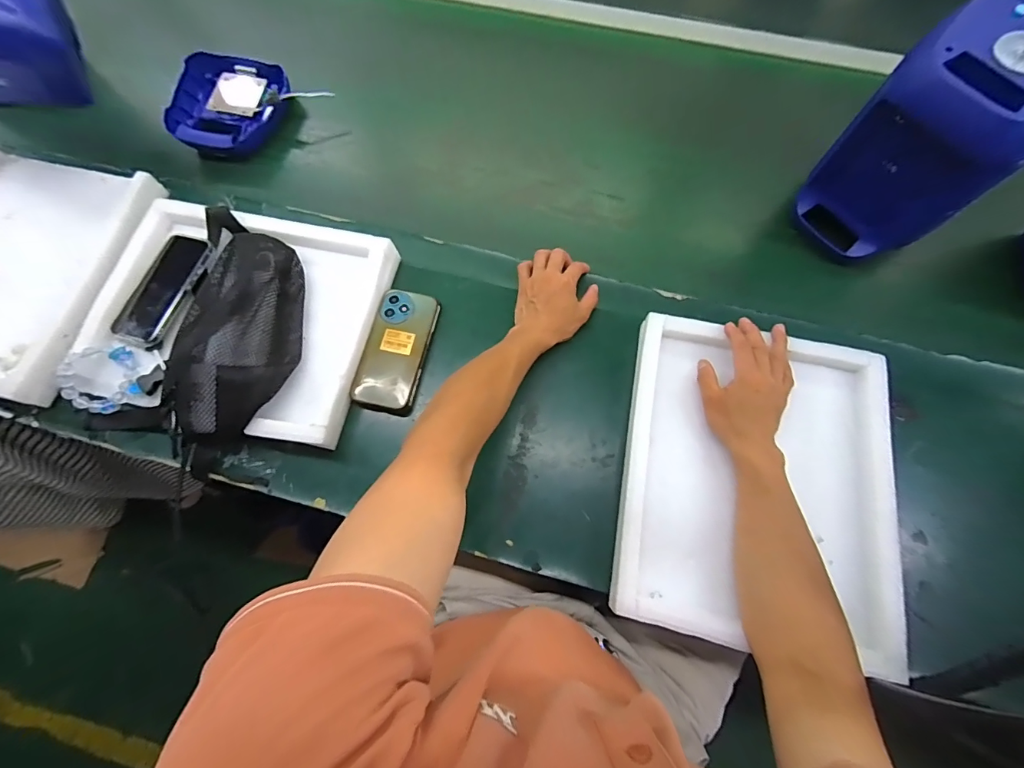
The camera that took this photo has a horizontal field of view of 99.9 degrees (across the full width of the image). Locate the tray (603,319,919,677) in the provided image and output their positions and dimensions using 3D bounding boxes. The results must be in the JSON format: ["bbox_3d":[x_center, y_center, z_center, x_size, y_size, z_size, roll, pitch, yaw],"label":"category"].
[{"bbox_3d":[0.281,0.103,0.500,0.293,0.043,0.349,10,72,5],"label":"tray"}]

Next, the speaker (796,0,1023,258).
[{"bbox_3d":[0.510,-0.291,0.526,0.173,0.222,0.159,-28,73,-8],"label":"speaker"}]

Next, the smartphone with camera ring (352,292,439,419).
[{"bbox_3d":[-0.150,-0.045,0.563,0.078,0.012,0.166,12,71,1],"label":"smartphone with camera ring"}]

